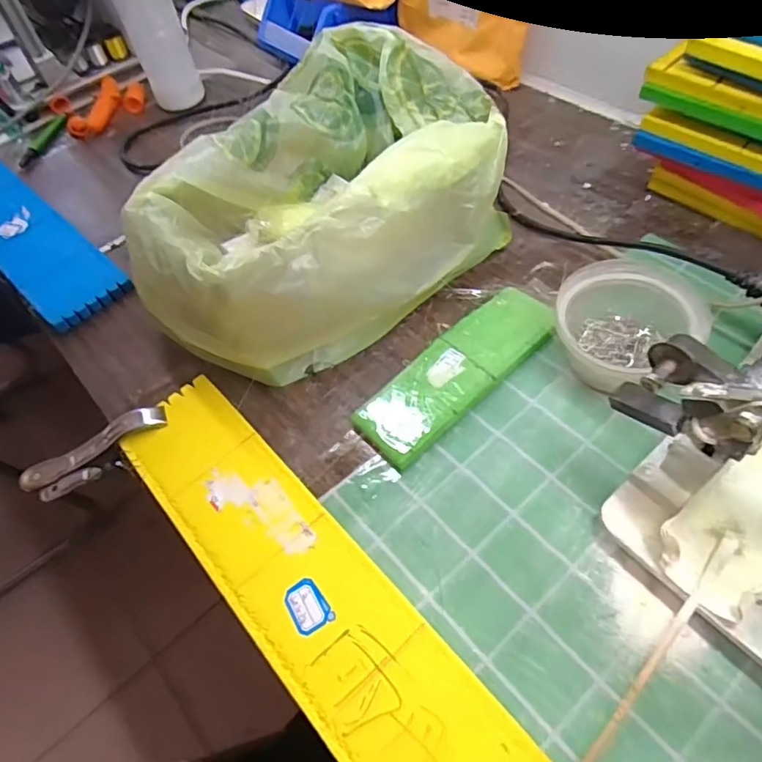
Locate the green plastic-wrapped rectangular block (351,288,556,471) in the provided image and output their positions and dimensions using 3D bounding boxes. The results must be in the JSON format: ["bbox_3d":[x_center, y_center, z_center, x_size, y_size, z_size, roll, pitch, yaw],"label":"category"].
[{"bbox_3d":[0.059,-0.009,0.423,0.175,0.021,0.059,-38,61,-19],"label":"green plastic-wrapped rectangular block"}]

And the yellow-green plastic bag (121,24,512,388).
[{"bbox_3d":[-0.051,-0.150,0.467,0.316,0.126,0.215,-37,60,-18],"label":"yellow-green plastic bag"}]

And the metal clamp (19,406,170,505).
[{"bbox_3d":[-0.221,0.057,0.429,0.123,0.044,0.019,-33,56,4],"label":"metal clamp"}]

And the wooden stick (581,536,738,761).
[{"bbox_3d":[0.147,0.148,0.295,0.007,0.006,0.155,35,77,26],"label":"wooden stick"}]

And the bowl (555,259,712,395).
[{"bbox_3d":[0.172,-0.043,0.406,0.093,0.058,0.083,-20,57,-7],"label":"bowl"}]

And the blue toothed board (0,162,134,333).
[{"bbox_3d":[-0.382,-0.163,0.579,0.332,0.022,0.082,37,66,27],"label":"blue toothed board"}]

